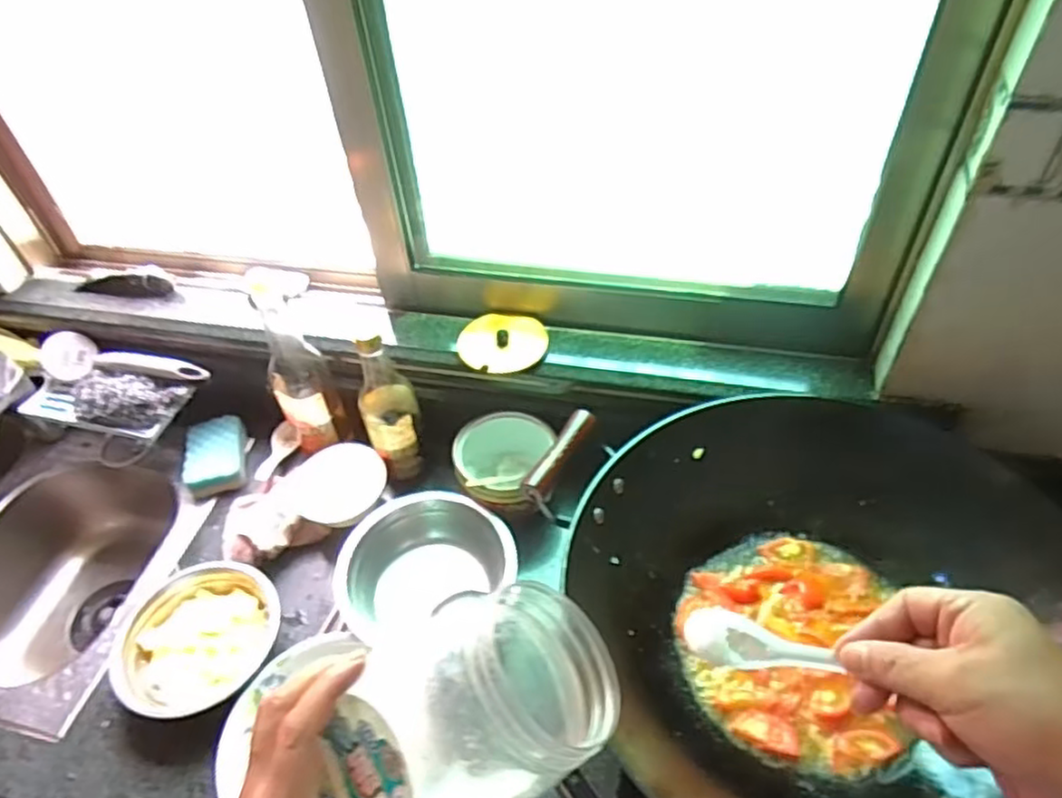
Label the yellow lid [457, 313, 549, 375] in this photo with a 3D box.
[{"bbox_3d":[-0.036,-0.068,0.850,0.106,0.014,0.090,14,61,9],"label":"yellow lid"}]

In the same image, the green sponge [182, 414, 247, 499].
[{"bbox_3d":[-0.439,0.079,0.960,0.076,0.036,0.108,-14,47,-7],"label":"green sponge"}]

